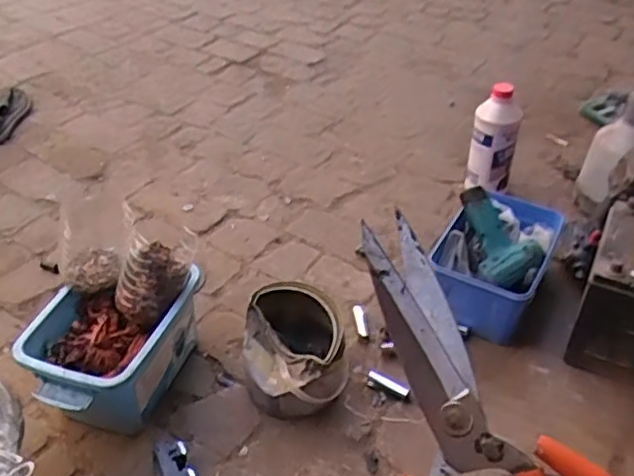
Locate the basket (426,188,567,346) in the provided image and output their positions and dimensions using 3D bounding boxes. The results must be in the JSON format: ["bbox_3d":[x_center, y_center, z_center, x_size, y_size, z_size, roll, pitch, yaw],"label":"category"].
[{"bbox_3d":[0.309,0.043,1.116,0.175,0.164,0.220,20,44,24],"label":"basket"}]

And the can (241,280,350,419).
[{"bbox_3d":[-0.035,0.175,0.959,0.154,0.164,0.144,-1,40,0],"label":"can"}]

